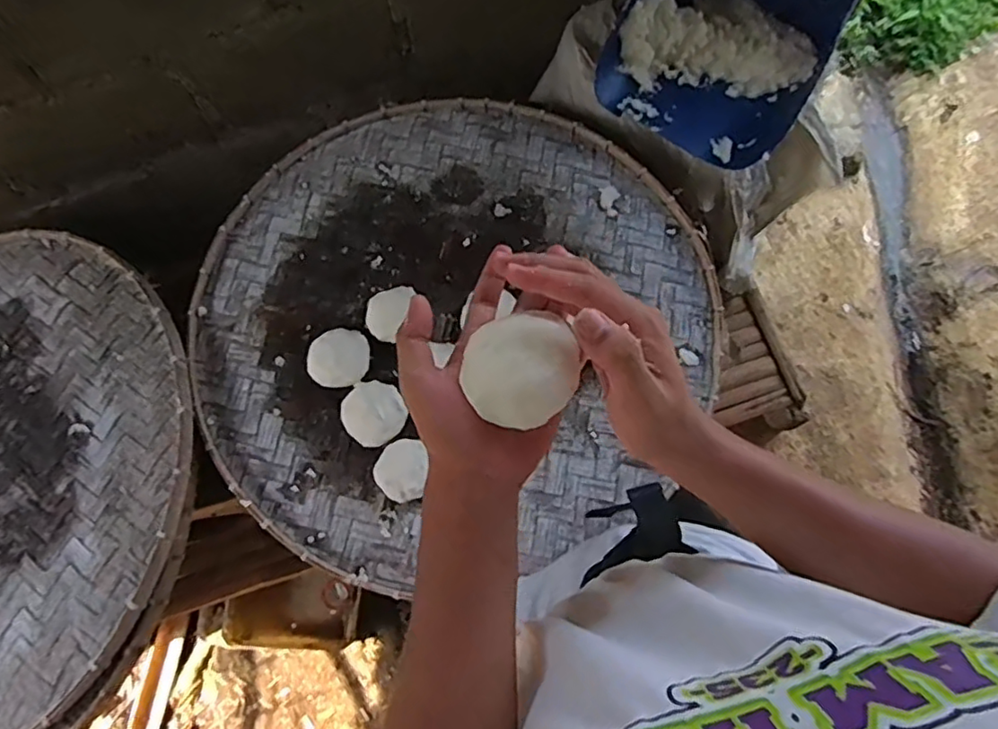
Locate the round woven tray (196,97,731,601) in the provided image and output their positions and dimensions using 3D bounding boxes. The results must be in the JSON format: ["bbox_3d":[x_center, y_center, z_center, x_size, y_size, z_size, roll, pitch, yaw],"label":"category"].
[{"bbox_3d":[-0.063,-0.081,0.842,0.693,0.049,0.675,0,75,0],"label":"round woven tray"}]

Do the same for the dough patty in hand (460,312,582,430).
[{"bbox_3d":[0.014,0.000,0.369,0.068,0.030,0.067,0,75,0],"label":"dough patty in hand"}]

